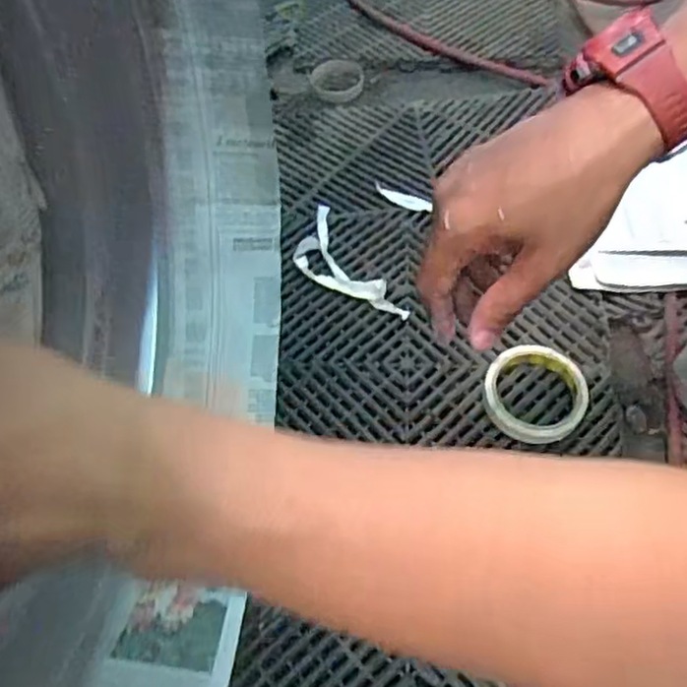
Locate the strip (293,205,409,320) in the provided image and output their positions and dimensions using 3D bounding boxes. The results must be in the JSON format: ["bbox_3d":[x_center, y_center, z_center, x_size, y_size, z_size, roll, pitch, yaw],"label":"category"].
[{"bbox_3d":[-0.004,-0.084,0.747,0.070,0.027,0.181,-29,58,-16],"label":"strip"}]

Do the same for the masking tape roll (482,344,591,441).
[{"bbox_3d":[0.183,0.049,0.653,0.094,0.031,0.092,-2,55,2],"label":"masking tape roll"}]

